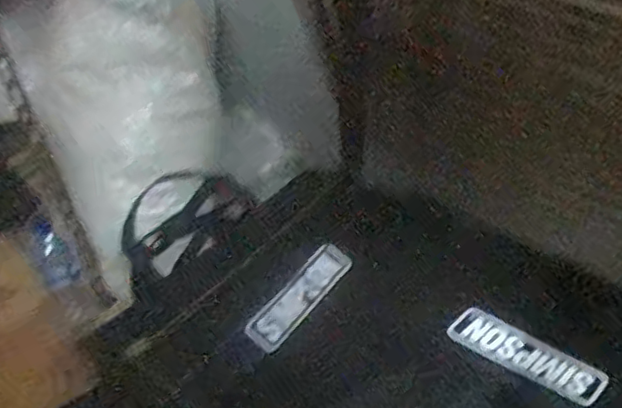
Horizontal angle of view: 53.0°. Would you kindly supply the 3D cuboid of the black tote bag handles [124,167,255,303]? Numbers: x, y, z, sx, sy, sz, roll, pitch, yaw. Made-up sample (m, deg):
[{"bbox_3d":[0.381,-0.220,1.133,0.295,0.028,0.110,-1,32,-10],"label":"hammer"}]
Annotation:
[{"bbox_3d":[-0.279,0.047,1.359,0.310,0.172,0.129,-31,49,-28],"label":"black tote bag handles"}]

